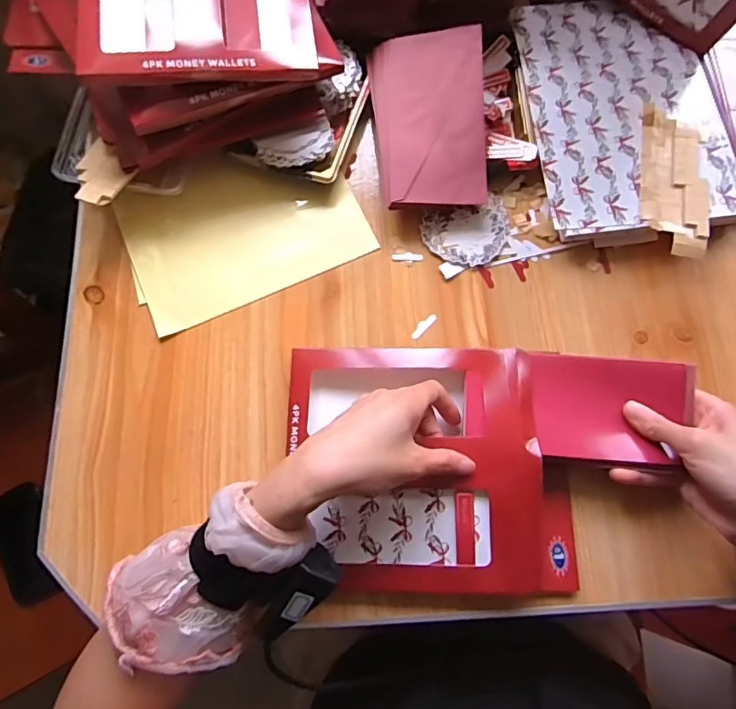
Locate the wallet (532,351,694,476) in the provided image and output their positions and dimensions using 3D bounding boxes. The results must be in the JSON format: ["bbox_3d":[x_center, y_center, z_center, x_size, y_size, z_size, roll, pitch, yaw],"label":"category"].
[{"bbox_3d":[0.196,0.044,0.389,0.122,0.014,0.087,4,77,2],"label":"wallet"}]

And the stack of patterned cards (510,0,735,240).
[{"bbox_3d":[0.251,-0.240,0.479,0.183,0.028,0.260,-5,77,0],"label":"stack of patterned cards"}]

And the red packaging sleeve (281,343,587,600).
[{"bbox_3d":[0.049,0.087,0.391,0.228,0.031,0.193,0,77,1],"label":"red packaging sleeve"}]

